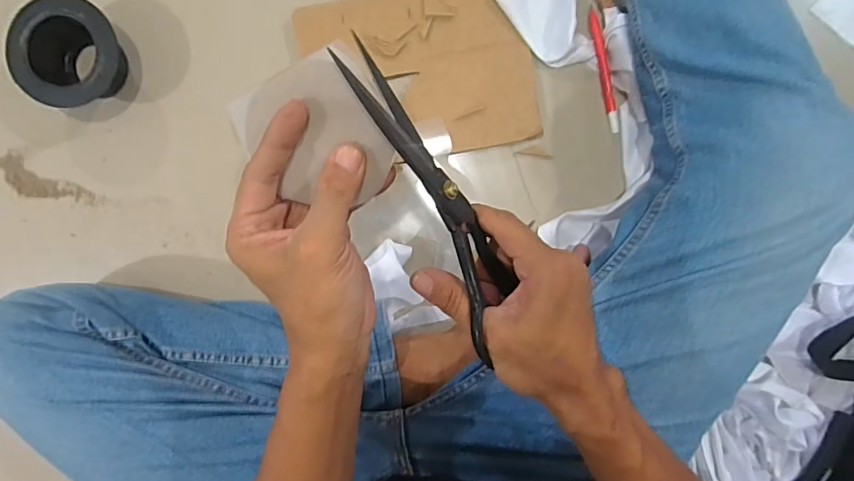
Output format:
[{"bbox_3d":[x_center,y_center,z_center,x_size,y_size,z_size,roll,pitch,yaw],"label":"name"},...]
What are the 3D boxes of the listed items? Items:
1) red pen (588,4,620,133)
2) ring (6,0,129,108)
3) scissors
[{"bbox_3d":[0.189,-0.180,0.516,0.011,0.010,0.127,-14,93,2],"label":"red pen"},{"bbox_3d":[-0.357,-0.188,0.500,0.097,0.061,0.099,0,93,1],"label":"ring"},{"bbox_3d":[0.001,-0.022,0.282,0.011,0.073,0.186,-17,118,33],"label":"scissors"}]

